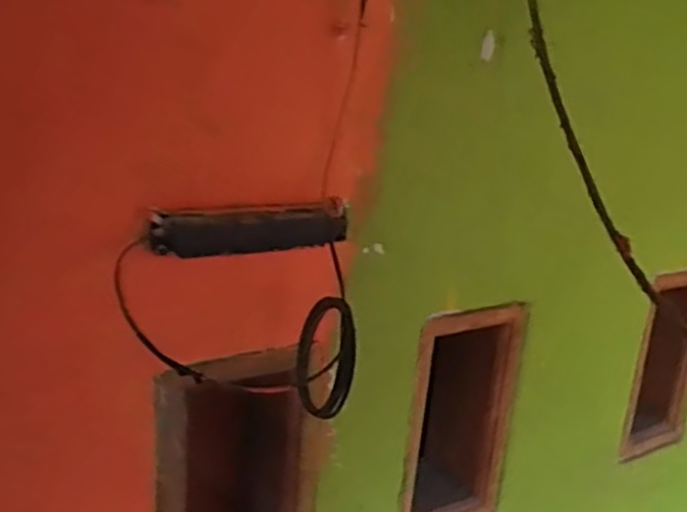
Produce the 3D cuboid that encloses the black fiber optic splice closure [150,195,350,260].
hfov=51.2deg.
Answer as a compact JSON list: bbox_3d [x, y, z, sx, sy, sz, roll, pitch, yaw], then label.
[{"bbox_3d":[-0.063,-0.021,0.526,0.159,0.035,0.014,-6,20,-32],"label":"black fiber optic splice closure"}]

